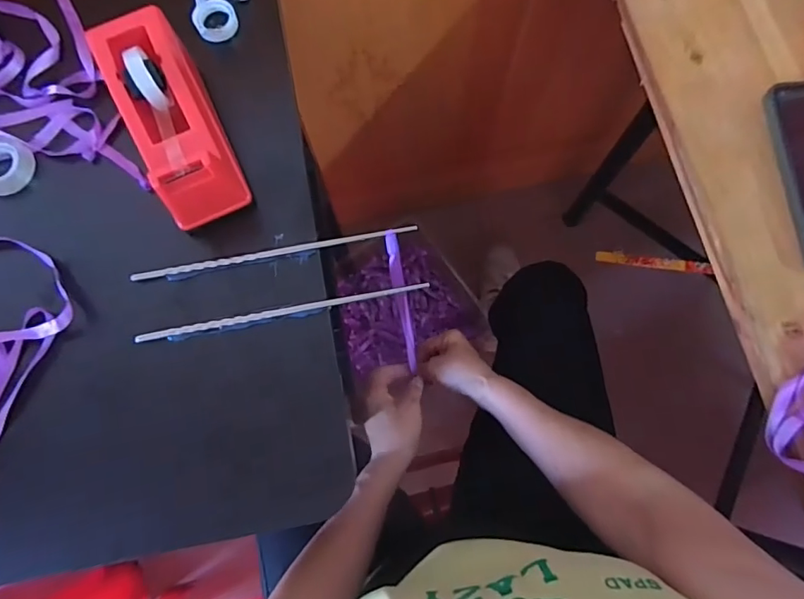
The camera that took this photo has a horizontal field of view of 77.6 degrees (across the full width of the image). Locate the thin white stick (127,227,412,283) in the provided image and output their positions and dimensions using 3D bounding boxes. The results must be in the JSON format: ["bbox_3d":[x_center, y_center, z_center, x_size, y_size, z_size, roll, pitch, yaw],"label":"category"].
[{"bbox_3d":[-0.098,-0.037,0.389,0.220,0.008,0.007,-10,76,-3],"label":"thin white stick"}]

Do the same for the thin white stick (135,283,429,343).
[{"bbox_3d":[-0.094,0.010,0.382,0.213,0.004,0.007,-11,76,-3],"label":"thin white stick"}]

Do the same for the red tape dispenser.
[{"bbox_3d":[-0.175,-0.135,0.385,0.063,0.075,0.157,-23,77,-6],"label":"red tape dispenser"}]

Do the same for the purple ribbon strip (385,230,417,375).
[{"bbox_3d":[0.003,0.016,0.495,0.014,0.249,0.032,-19,64,-5],"label":"purple ribbon strip"}]

